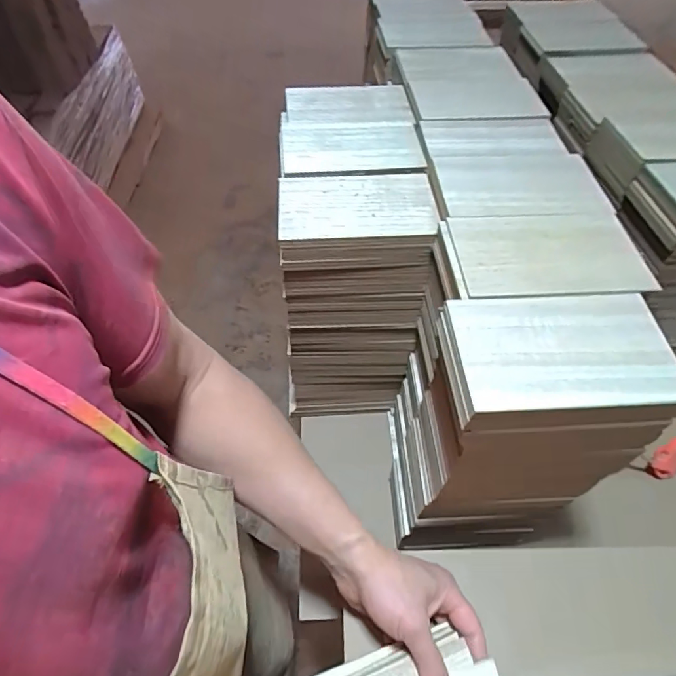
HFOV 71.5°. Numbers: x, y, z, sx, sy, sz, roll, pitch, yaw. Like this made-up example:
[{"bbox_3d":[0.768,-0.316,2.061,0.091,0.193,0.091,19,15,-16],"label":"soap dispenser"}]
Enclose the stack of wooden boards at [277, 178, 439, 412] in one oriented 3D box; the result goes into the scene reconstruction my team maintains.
[{"bbox_3d":[0.012,-0.020,0.613,0.164,0.362,0.101,-2,52,-3],"label":"stack of wooden boards"}]

